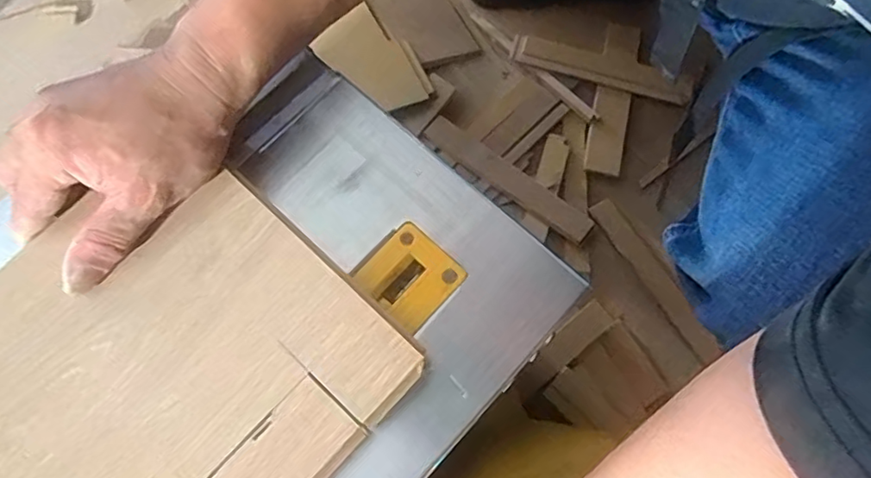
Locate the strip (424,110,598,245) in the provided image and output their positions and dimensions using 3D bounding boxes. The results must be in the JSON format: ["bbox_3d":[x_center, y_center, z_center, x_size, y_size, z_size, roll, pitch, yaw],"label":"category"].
[{"bbox_3d":[0.077,-0.065,0.628,0.202,0.012,0.034,36,77,11],"label":"strip"}]

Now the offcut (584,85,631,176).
[{"bbox_3d":[0.192,-0.123,0.651,0.039,0.009,0.107,13,74,5],"label":"offcut"}]

